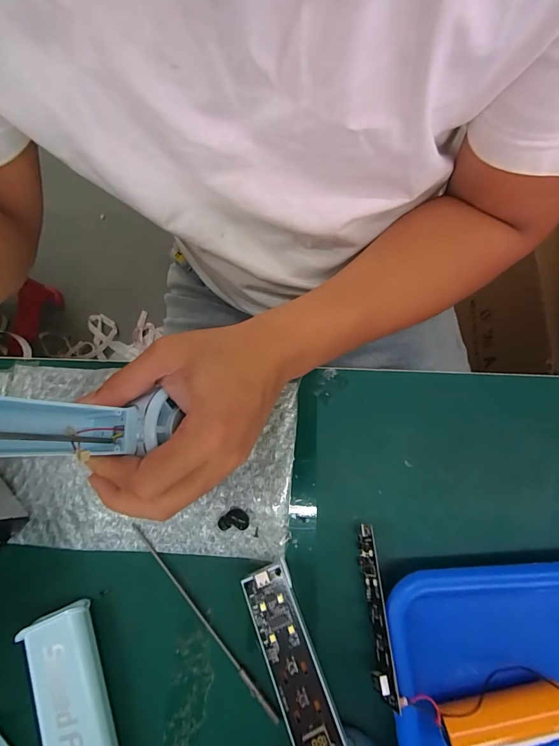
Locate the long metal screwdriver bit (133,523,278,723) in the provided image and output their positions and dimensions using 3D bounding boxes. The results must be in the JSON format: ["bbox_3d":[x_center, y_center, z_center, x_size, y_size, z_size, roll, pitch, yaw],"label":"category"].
[{"bbox_3d":[-0.051,0.156,0.240,0.005,0.004,0.145,-41,78,-10],"label":"long metal screwdriver bit"}]

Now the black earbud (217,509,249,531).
[{"bbox_3d":[-0.031,0.099,0.252,0.021,0.007,0.013,-4,76,1],"label":"black earbud"}]

